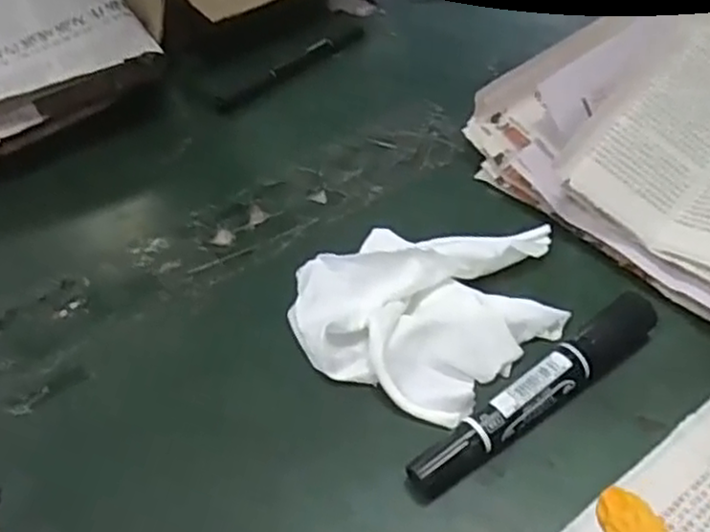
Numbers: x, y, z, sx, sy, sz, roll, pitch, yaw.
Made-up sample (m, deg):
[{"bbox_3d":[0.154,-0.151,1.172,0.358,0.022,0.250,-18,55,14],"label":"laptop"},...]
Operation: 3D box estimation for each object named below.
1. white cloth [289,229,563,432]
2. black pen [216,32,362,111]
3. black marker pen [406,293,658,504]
[{"bbox_3d":[0.041,0.011,0.358,0.134,0.029,0.106,-37,54,-25],"label":"white cloth"},{"bbox_3d":[-0.045,-0.151,0.530,0.133,0.012,0.014,-34,53,-23],"label":"black pen"},{"bbox_3d":[0.083,0.056,0.323,0.142,0.019,0.018,-30,52,-21],"label":"black marker pen"}]

